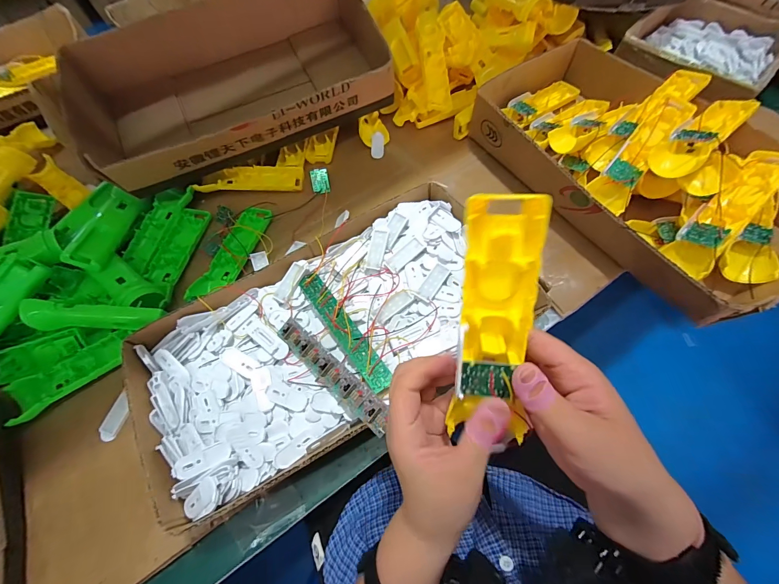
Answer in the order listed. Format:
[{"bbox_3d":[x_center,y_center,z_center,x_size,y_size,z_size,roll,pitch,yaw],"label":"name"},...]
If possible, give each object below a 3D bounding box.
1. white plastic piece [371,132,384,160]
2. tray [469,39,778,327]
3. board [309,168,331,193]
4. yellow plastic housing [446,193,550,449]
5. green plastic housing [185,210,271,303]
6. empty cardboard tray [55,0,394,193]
[{"bbox_3d":[-0.019,-0.241,0.550,0.021,0.004,0.049,0,80,4],"label":"white plastic piece"},{"bbox_3d":[0.331,-0.179,0.443,0.242,0.099,0.423,-31,66,-11],"label":"tray"},{"bbox_3d":[-0.107,-0.171,0.515,0.026,0.004,0.037,-12,88,-3],"label":"board"},{"bbox_3d":[0.062,0.021,0.206,0.044,0.015,0.155,7,109,7],"label":"yellow plastic housing"},{"bbox_3d":[-0.213,-0.053,0.463,0.048,0.026,0.158,13,66,10],"label":"green plastic housing"},{"bbox_3d":[-0.233,-0.326,0.517,0.416,0.108,0.255,-24,65,-8],"label":"empty cardboard tray"}]

